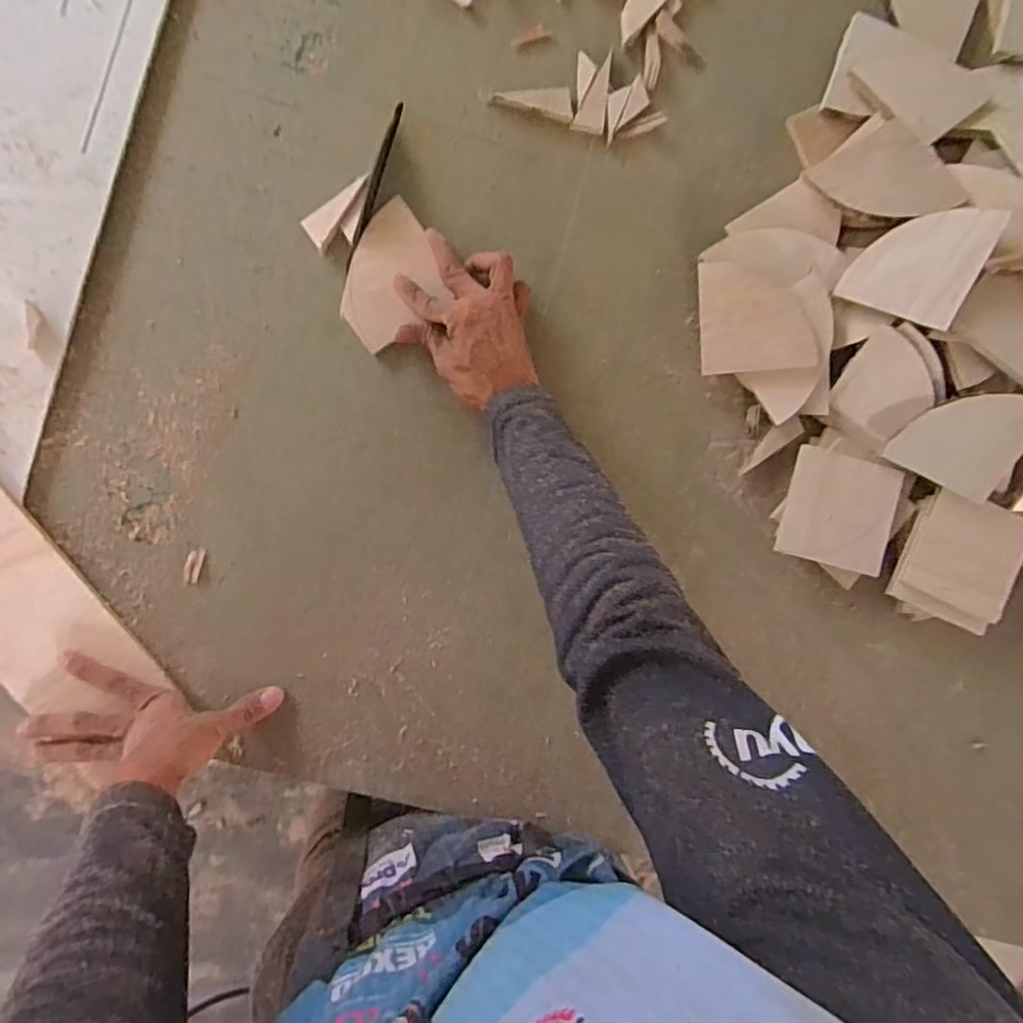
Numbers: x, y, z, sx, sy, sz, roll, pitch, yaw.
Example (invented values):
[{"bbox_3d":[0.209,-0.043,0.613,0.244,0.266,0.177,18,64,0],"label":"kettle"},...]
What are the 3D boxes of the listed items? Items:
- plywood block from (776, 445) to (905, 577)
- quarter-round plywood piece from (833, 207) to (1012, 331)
[{"bbox_3d":[0.307,0.000,0.617,0.100,0.011,0.101,12,91,0],"label":"plywood block"},{"bbox_3d":[0.351,-0.218,0.574,0.096,0.009,0.094,27,113,20],"label":"quarter-round plywood piece"}]

